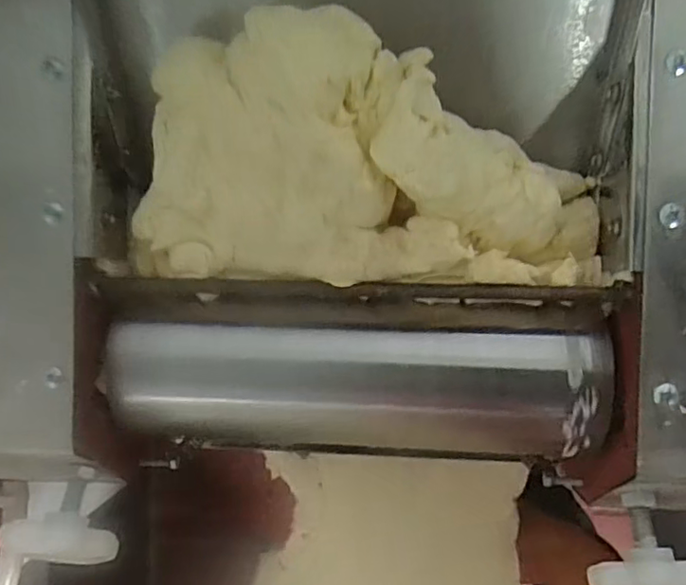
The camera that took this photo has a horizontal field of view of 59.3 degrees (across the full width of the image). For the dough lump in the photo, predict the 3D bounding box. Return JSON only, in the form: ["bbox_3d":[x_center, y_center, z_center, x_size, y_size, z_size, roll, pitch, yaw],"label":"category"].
[{"bbox_3d":[0.014,-0.069,0.329,0.278,0.098,0.135,3,90,5],"label":"dough lump"}]

